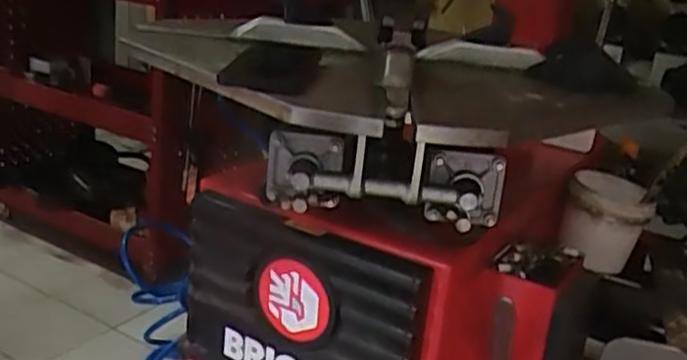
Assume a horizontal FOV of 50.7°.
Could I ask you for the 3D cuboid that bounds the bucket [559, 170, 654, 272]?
[{"bbox_3d":[0.404,0.064,1.114,0.118,0.118,0.151,13,21,22],"label":"bucket"}]

